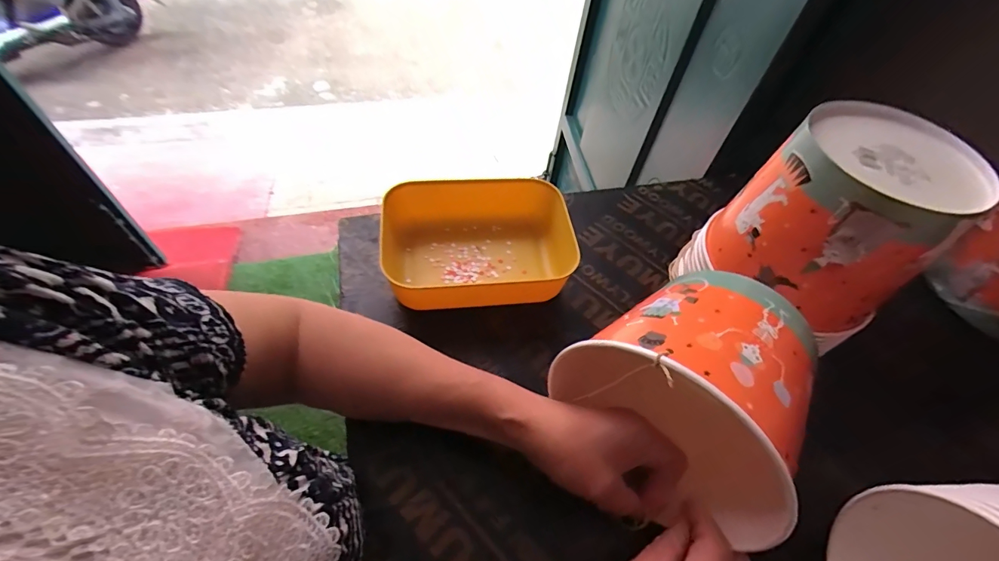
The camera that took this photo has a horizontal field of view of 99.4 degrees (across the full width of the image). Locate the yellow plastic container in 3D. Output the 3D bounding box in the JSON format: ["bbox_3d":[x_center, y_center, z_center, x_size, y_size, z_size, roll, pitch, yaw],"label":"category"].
[{"bbox_3d":[-0.027,-0.036,0.444,0.183,0.057,0.136,-3,54,-8],"label":"yellow plastic container"}]

